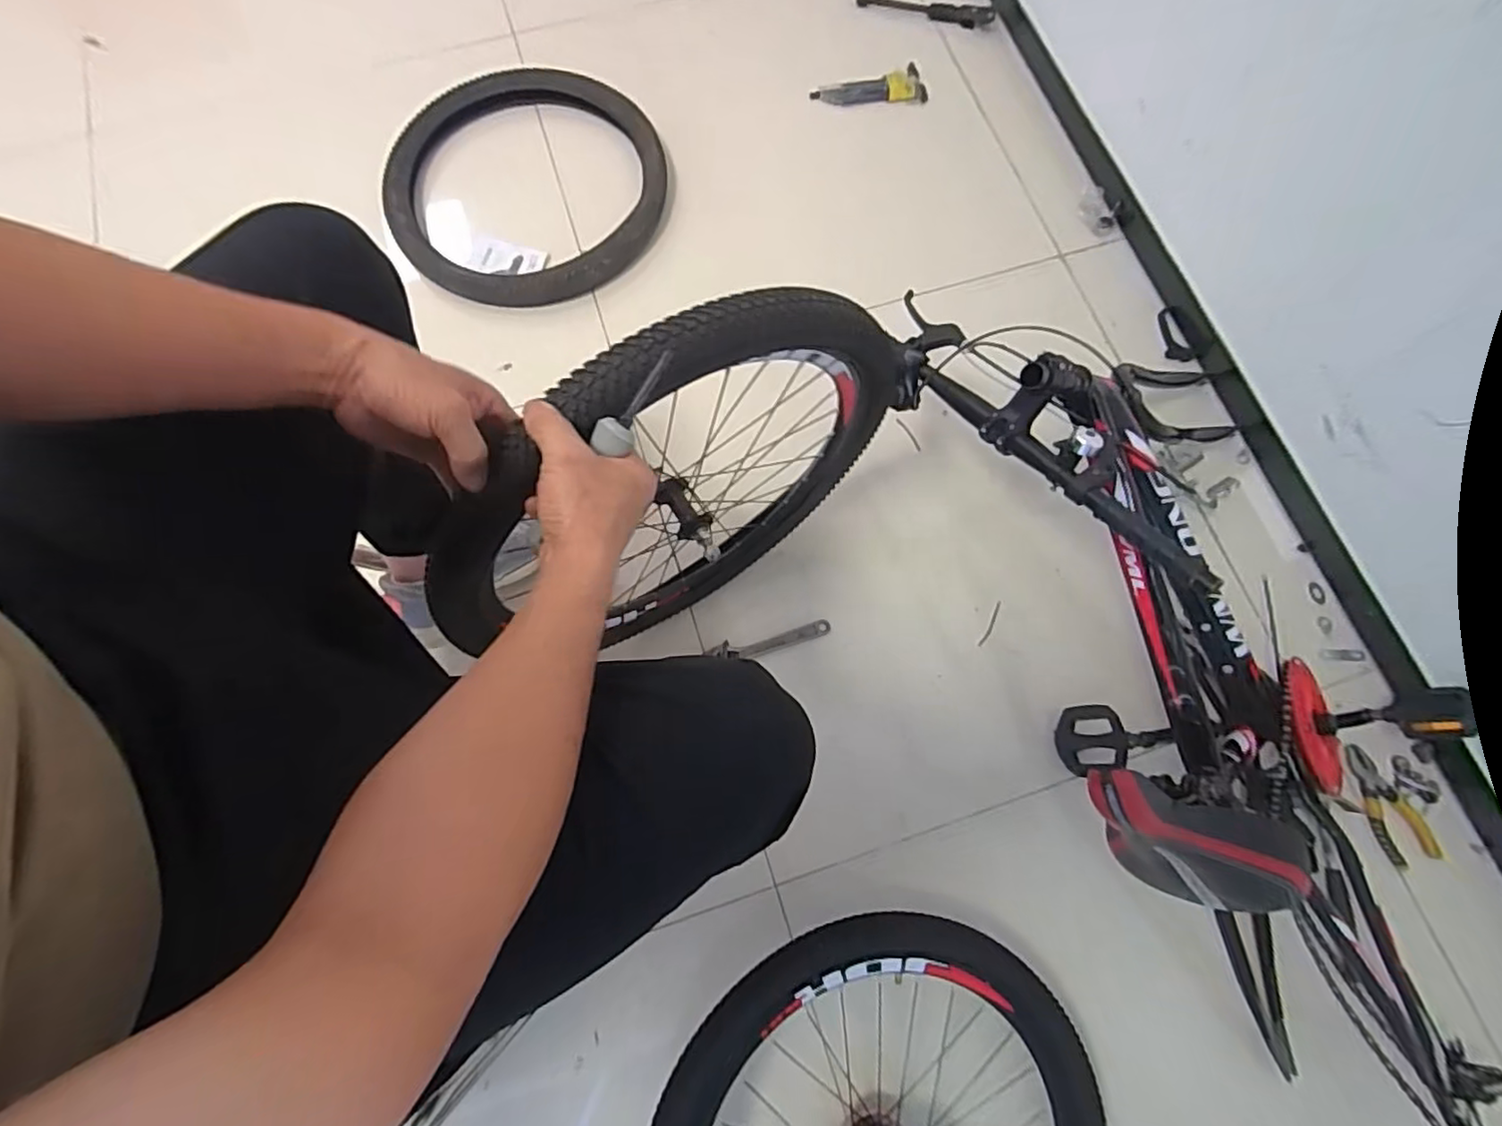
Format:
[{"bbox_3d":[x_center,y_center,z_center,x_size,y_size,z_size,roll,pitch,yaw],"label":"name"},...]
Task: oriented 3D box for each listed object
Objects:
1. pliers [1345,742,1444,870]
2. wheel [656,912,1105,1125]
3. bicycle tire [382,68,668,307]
[{"bbox_3d":[0.825,0.316,0.824,0.057,0.020,0.151,-25,77,-7],"label":"pliers"},{"bbox_3d":[0.144,0.637,0.645,0.507,0.117,0.477,-43,79,-11],"label":"wheel"},{"bbox_3d":[-0.389,-0.669,1.108,0.482,0.060,0.460,1,75,0],"label":"bicycle tire"}]

